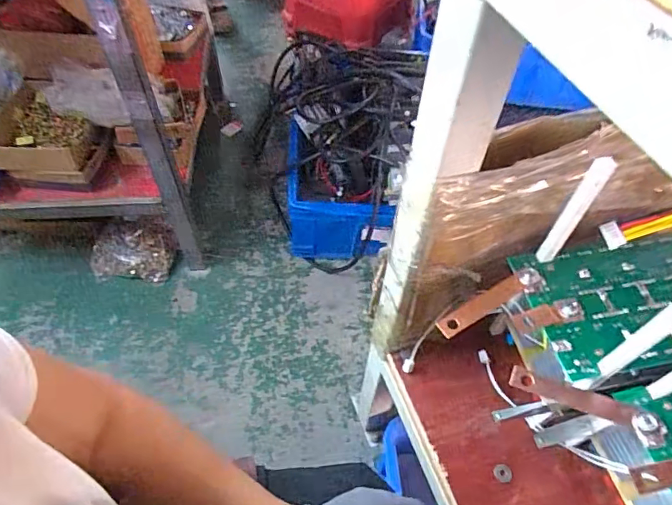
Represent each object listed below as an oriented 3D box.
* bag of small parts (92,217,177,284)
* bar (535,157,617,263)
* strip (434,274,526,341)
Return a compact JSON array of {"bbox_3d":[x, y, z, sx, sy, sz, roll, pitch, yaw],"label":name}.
[{"bbox_3d":[-0.481,-0.010,1.130,0.206,0.119,0.124,4,54,1],"label":"bag of small parts"},{"bbox_3d":[0.204,-0.033,0.411,0.015,0.123,0.011,37,61,22],"label":"bar"},{"bbox_3d":[0.133,0.048,0.434,0.091,0.007,0.020,-30,55,-10],"label":"strip"}]

